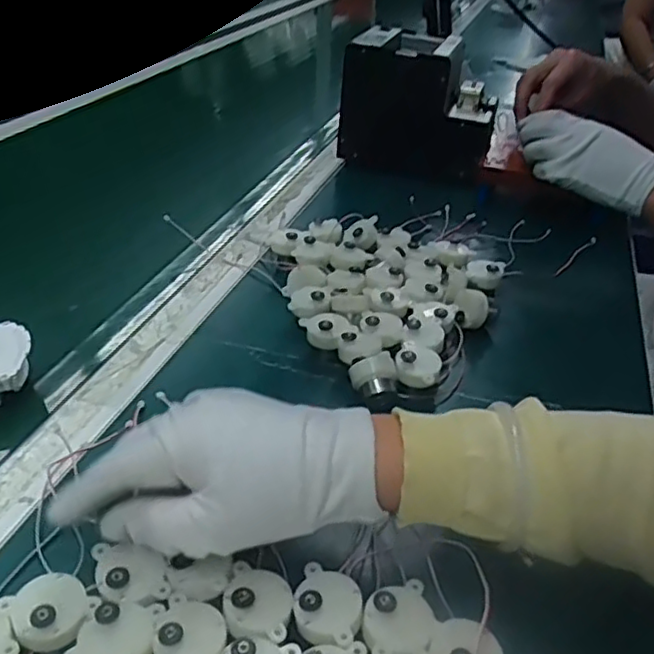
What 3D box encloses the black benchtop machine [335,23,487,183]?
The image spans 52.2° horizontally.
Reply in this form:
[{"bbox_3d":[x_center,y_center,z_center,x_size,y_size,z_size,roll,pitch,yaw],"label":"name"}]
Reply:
[{"bbox_3d":[0.114,-0.281,0.837,0.184,0.141,0.147,9,34,8],"label":"black benchtop machine"}]

